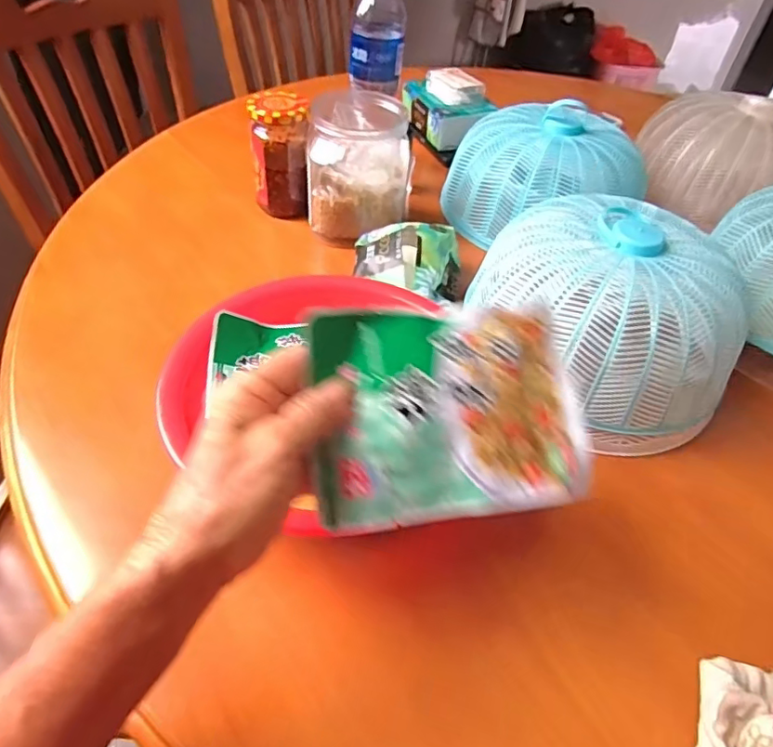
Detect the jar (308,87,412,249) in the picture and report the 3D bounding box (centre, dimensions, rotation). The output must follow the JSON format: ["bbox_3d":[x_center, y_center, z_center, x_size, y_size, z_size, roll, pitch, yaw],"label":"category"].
[{"bbox_3d":[-0.030,-0.228,0.628,0.108,0.127,0.123,3,47,-3],"label":"jar"}]

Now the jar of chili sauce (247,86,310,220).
[{"bbox_3d":[-0.119,-0.247,0.642,0.063,0.119,0.075,1,47,-5],"label":"jar of chili sauce"}]

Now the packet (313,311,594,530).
[{"bbox_3d":[0.036,0.020,0.299,0.143,0.014,0.109,-3,83,-14],"label":"packet"}]

